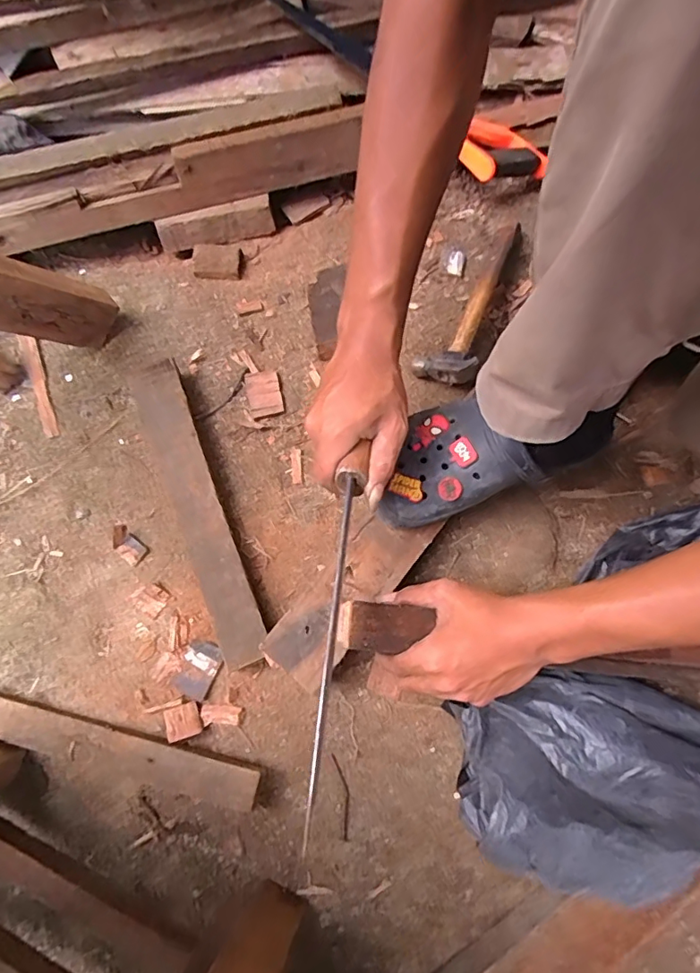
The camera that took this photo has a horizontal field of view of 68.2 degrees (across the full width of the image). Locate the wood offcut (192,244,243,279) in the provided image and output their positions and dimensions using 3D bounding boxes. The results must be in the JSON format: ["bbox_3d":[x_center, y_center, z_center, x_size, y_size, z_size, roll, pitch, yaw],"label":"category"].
[{"bbox_3d":[-0.171,-0.287,0.663,0.061,0.014,0.046,0,72,1],"label":"wood offcut"}]

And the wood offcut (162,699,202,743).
[{"bbox_3d":[-0.160,0.225,0.496,0.032,0.009,0.030,-17,73,-4],"label":"wood offcut"}]

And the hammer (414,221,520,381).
[{"bbox_3d":[0.155,-0.226,0.613,0.070,0.051,0.246,25,75,9],"label":"hammer"}]

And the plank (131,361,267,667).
[{"bbox_3d":[-0.157,0.022,0.540,0.048,0.044,0.325,-21,74,-6],"label":"plank"}]

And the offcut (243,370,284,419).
[{"bbox_3d":[-0.101,-0.109,0.605,0.038,0.010,0.056,-13,72,-3],"label":"offcut"}]

